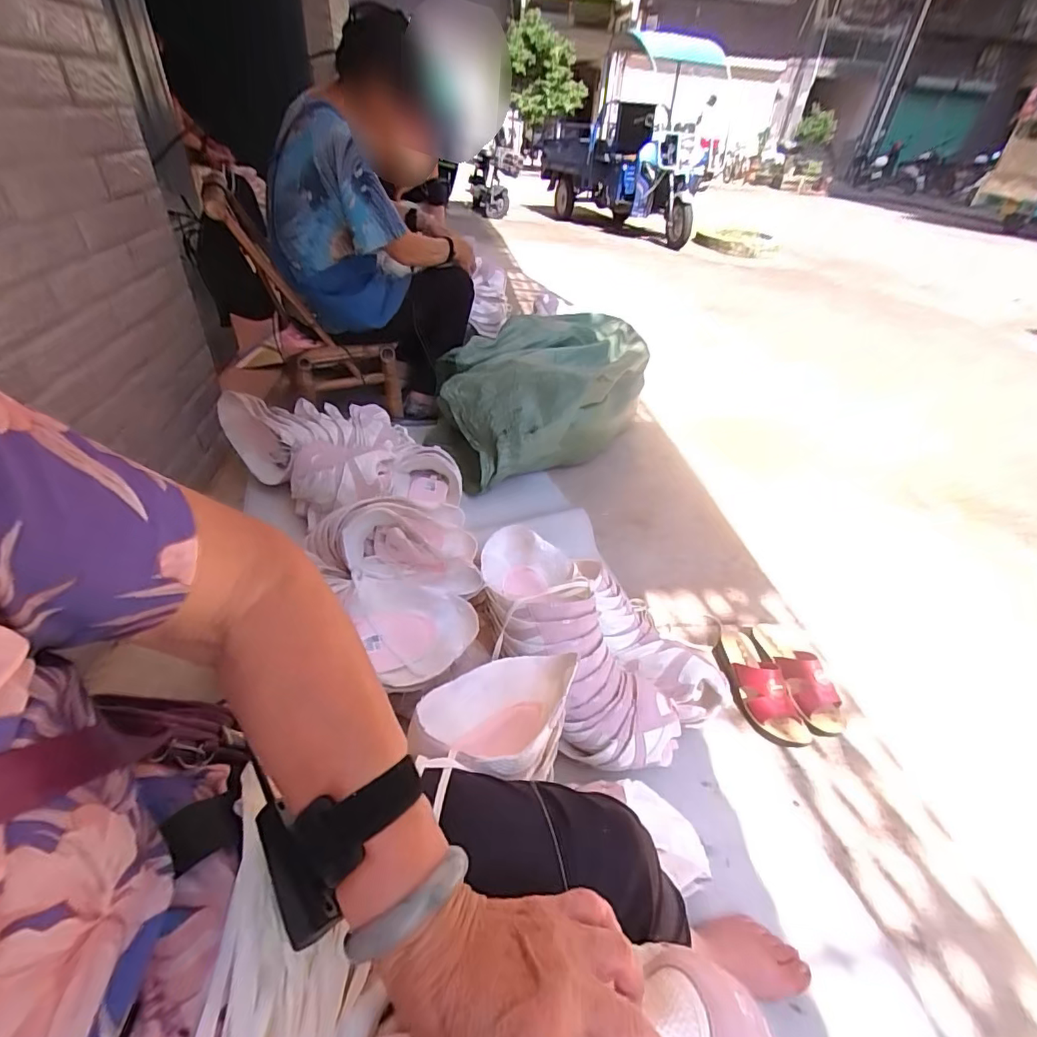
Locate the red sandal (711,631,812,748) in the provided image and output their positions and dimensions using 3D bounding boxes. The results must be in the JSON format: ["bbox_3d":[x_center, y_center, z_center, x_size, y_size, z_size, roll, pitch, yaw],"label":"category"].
[{"bbox_3d":[0.423,0.288,0.913,0.090,0.080,0.224,-6,39,-13],"label":"red sandal"}]

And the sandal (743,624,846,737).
[{"bbox_3d":[0.505,0.277,0.950,0.080,0.077,0.235,-4,39,-11],"label":"sandal"}]

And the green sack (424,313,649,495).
[{"bbox_3d":[0.081,-0.369,1.527,0.715,0.318,0.497,-27,48,-34],"label":"green sack"}]

